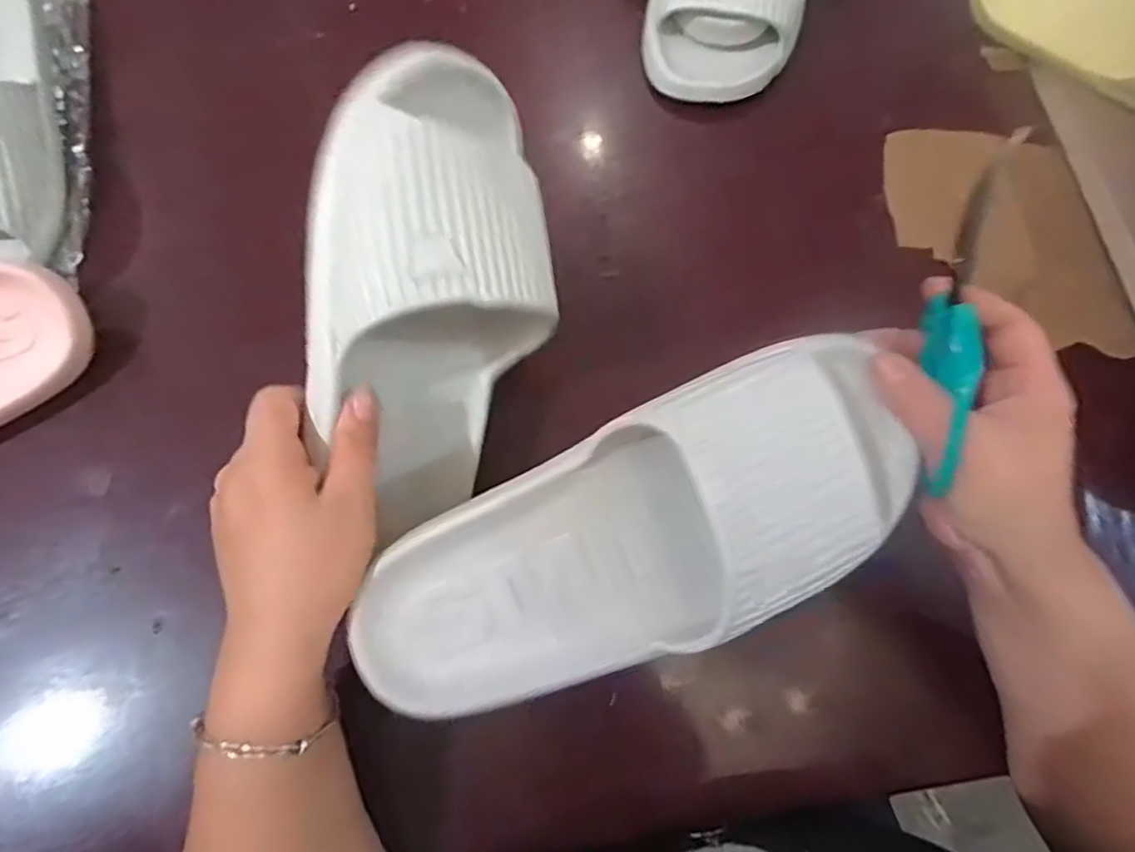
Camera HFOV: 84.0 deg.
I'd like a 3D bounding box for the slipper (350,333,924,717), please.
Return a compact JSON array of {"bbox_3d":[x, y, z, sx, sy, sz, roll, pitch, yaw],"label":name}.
[{"bbox_3d":[0.031,0.049,0.270,0.249,0.073,0.093,-27,75,6],"label":"slipper"}]

